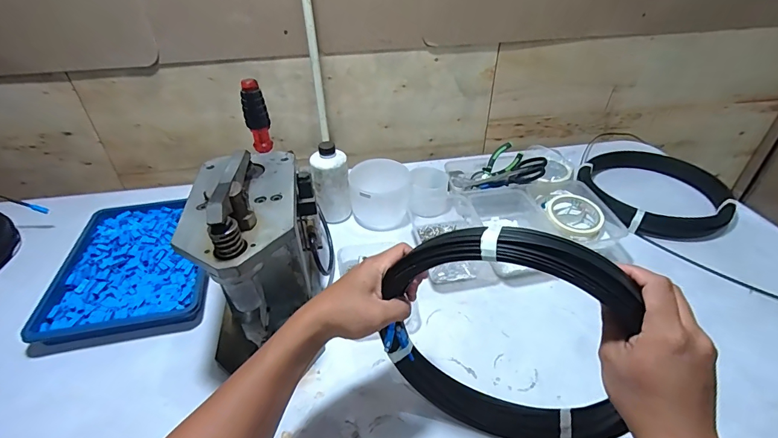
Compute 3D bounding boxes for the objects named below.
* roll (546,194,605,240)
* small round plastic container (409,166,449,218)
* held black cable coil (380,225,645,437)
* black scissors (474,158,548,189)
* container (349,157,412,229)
[{"bbox_3d":[0.341,-0.006,0.705,0.095,0.034,0.084,24,44,29],"label":"roll"},{"bbox_3d":[0.086,-0.057,0.819,0.077,0.077,0.082,0,37,0],"label":"small round plastic container"},{"bbox_3d":[0.117,0.128,0.397,0.244,0.262,0.065,12,39,16],"label":"held black cable coil"},{"bbox_3d":[0.249,-0.087,0.802,0.159,0.023,0.074,-17,23,39],"label":"black scissors"},{"bbox_3d":[-0.017,-0.050,0.793,0.114,0.101,0.114,0,37,0],"label":"container"}]

